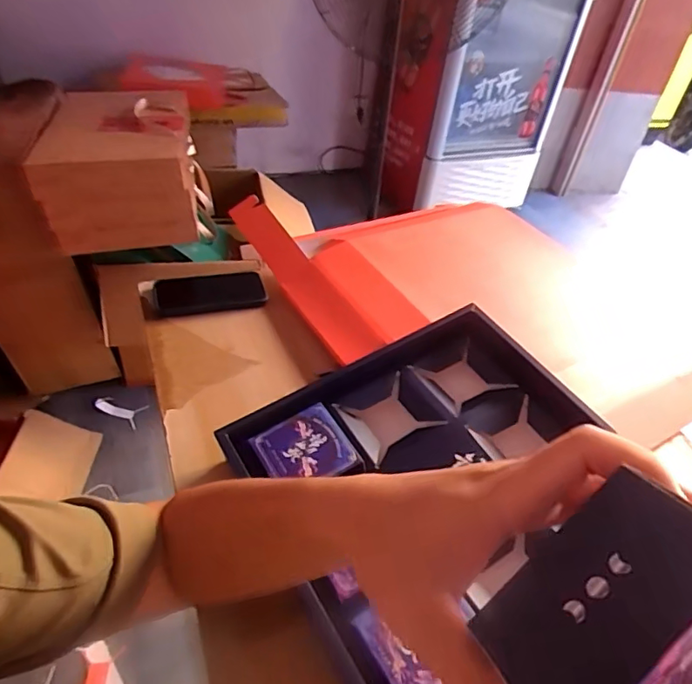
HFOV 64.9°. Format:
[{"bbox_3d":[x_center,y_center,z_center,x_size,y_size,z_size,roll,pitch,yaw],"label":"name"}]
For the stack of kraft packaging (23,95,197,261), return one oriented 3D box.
[{"bbox_3d":[-0.533,-0.416,1.336,0.318,0.238,0.433,-1,42,-10],"label":"stack of kraft packaging"}]

